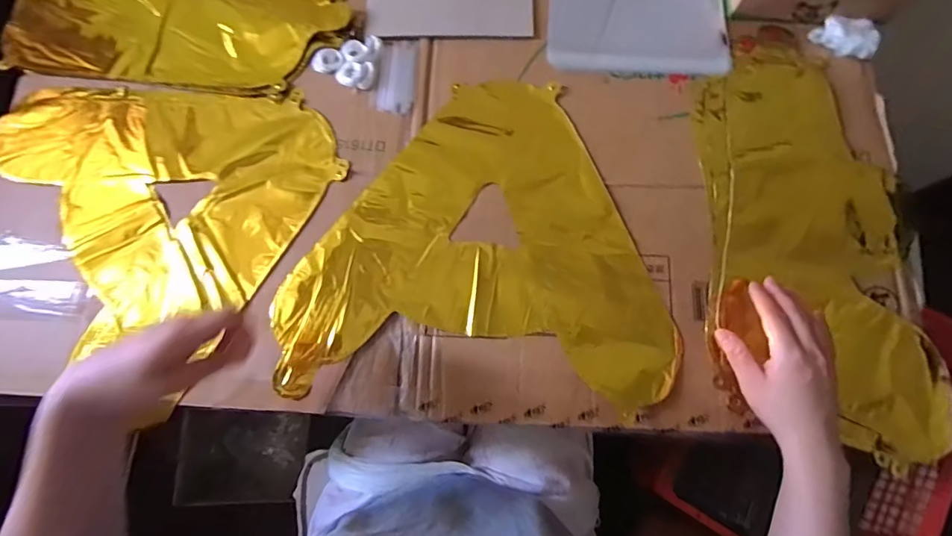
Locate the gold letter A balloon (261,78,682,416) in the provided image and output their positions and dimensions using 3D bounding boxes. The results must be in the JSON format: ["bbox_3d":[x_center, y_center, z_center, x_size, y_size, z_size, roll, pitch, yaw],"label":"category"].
[{"bbox_3d":[-0.005,-0.035,0.475,0.375,0.006,0.325,-1,76,1],"label":"gold letter A balloon"}]

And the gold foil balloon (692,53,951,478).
[{"bbox_3d":[0.337,-0.025,0.480,0.208,0.033,0.424,-3,78,-2],"label":"gold foil balloon"}]

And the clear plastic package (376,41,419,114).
[{"bbox_3d":[-0.089,-0.220,0.526,0.042,0.008,0.093,6,77,2],"label":"clear plastic package"}]

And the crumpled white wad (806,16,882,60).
[{"bbox_3d":[0.413,-0.257,0.516,0.066,0.015,0.045,7,77,3],"label":"crumpled white wad"}]

